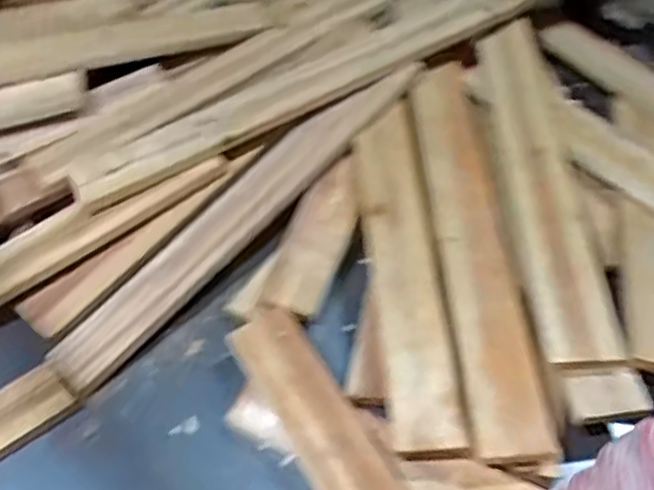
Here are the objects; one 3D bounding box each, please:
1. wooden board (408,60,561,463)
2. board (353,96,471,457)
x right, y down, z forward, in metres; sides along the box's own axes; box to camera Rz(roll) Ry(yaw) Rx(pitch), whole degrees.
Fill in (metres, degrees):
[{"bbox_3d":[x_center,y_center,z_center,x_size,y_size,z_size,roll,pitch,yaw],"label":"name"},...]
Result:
[{"bbox_3d":[0.140,-0.021,0.692,0.070,0.030,0.469,-5,50,2],"label":"wooden board"},{"bbox_3d":[0.072,0.013,0.670,0.063,0.030,0.383,-5,50,2],"label":"board"}]

